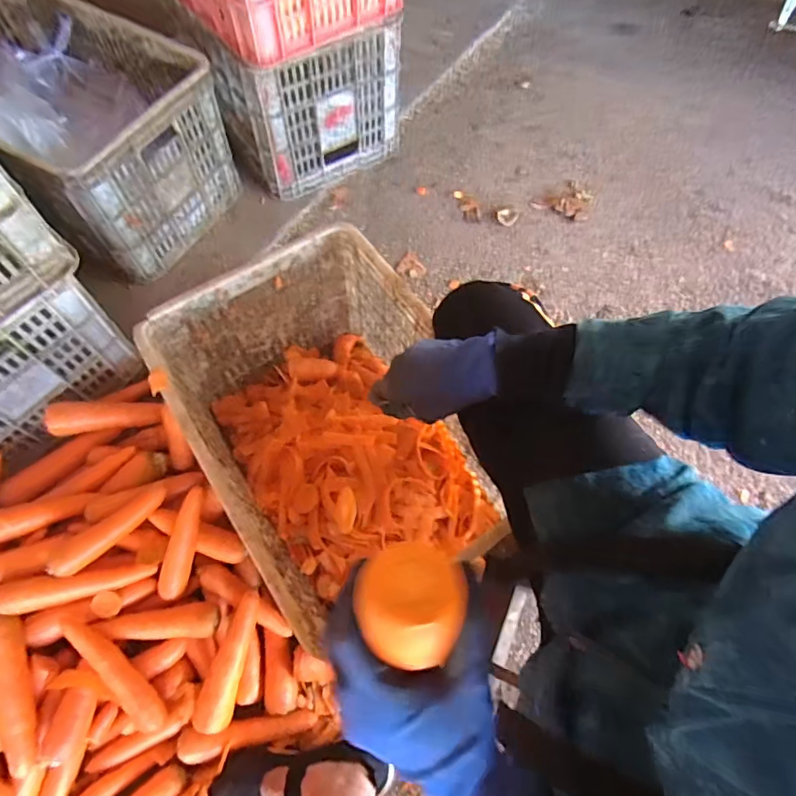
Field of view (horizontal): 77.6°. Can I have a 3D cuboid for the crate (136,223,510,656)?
[{"bbox_3d":[-0.094,0.058,0.771,0.357,0.293,0.496,-29,68,-14],"label":"crate"}]

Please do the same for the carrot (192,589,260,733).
[{"bbox_3d":[-0.238,0.370,0.702,0.049,0.057,0.183,11,66,5],"label":"carrot"}]

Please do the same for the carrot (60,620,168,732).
[{"bbox_3d":[-0.396,0.380,0.688,0.195,0.030,0.036,38,70,16],"label":"carrot"}]

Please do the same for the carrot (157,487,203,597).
[{"bbox_3d":[-0.318,0.212,0.723,0.042,0.029,0.165,12,84,5],"label":"carrot"}]

